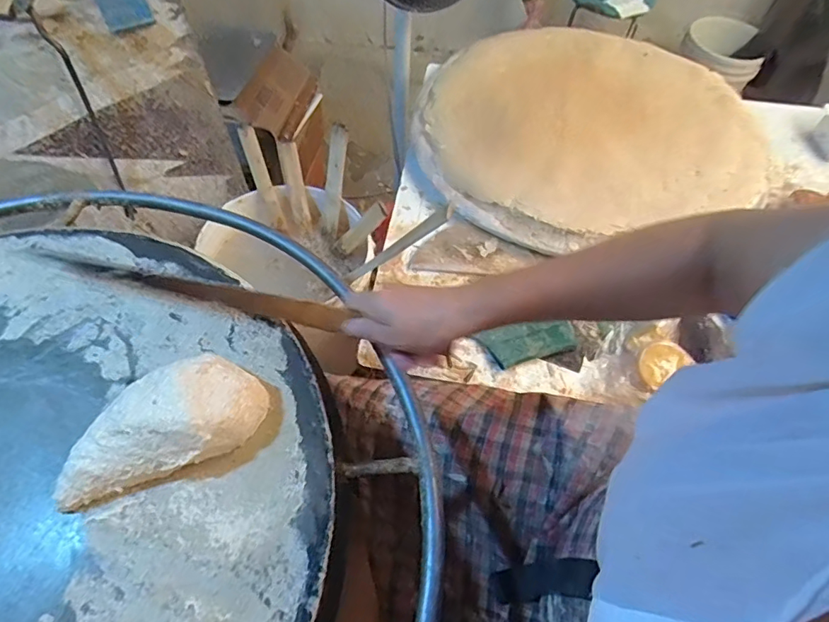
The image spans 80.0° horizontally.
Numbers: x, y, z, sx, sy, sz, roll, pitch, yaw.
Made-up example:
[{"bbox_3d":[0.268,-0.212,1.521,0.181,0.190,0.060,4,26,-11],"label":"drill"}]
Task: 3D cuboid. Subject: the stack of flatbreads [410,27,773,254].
[{"bbox_3d":[0.319,-0.387,0.956,0.652,0.060,0.551,-17,59,-12],"label":"stack of flatbreads"}]

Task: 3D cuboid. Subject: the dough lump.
[{"bbox_3d":[-0.218,0.100,0.423,0.179,0.055,0.085,-21,60,-14],"label":"dough lump"}]

